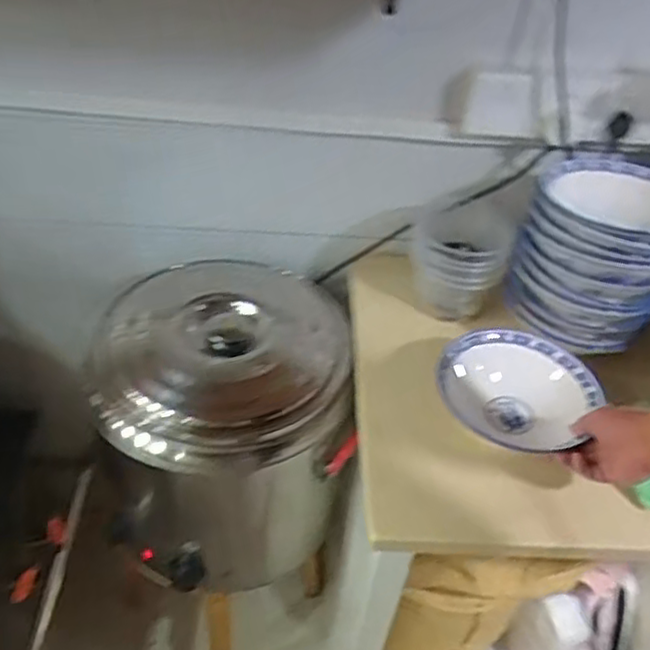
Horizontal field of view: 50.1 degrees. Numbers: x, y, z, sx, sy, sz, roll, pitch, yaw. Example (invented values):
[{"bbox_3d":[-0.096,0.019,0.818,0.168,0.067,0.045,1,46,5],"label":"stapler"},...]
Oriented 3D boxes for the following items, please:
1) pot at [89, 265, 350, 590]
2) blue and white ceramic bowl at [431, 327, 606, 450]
[{"bbox_3d":[-0.151,0.127,1.032,0.330,0.347,0.338,3,42,-3],"label":"pot"},{"bbox_3d":[0.236,0.095,0.868,0.194,0.070,0.184,3,42,-3],"label":"blue and white ceramic bowl"}]

